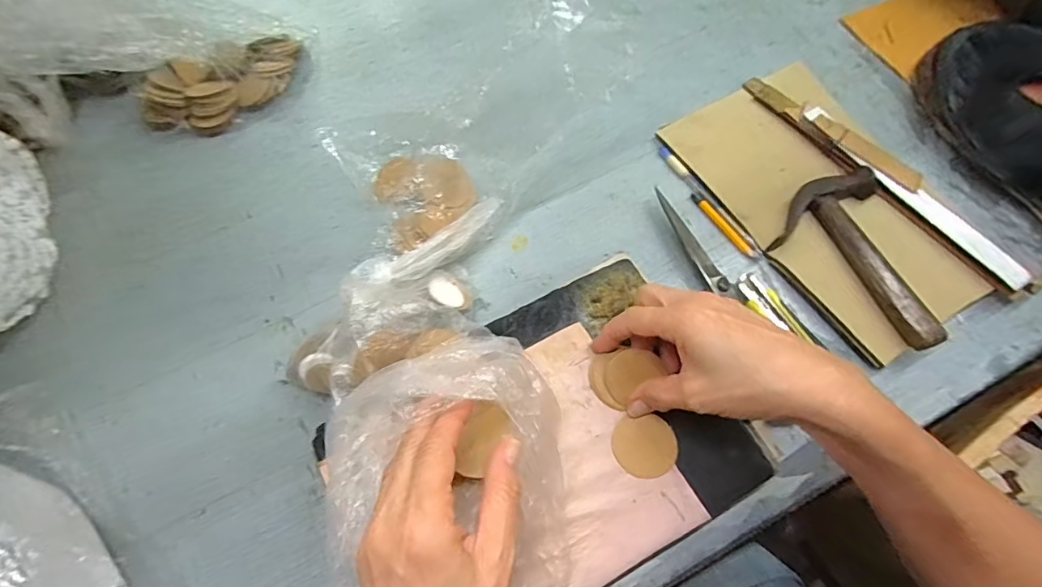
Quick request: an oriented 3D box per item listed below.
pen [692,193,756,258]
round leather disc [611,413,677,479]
[{"bbox_3d":[0.197,-0.068,0.471,0.009,0.007,0.083,-33,69,-13],"label":"pen"},{"bbox_3d":[0.090,0.112,0.353,0.045,0.004,0.041,-1,66,1],"label":"round leather disc"}]

